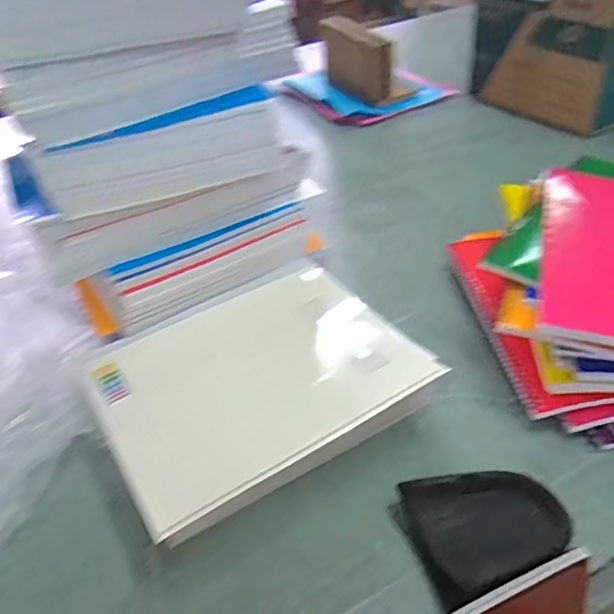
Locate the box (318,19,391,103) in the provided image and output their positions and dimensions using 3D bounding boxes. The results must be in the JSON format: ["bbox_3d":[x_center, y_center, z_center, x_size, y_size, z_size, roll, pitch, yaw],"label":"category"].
[{"bbox_3d":[0.092,-0.474,1.116,0.036,0.123,0.240,-20,43,-17],"label":"box"}]

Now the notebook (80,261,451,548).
[{"bbox_3d":[-0.043,0.057,0.486,0.245,0.016,0.210,-25,44,-22],"label":"notebook"}]

